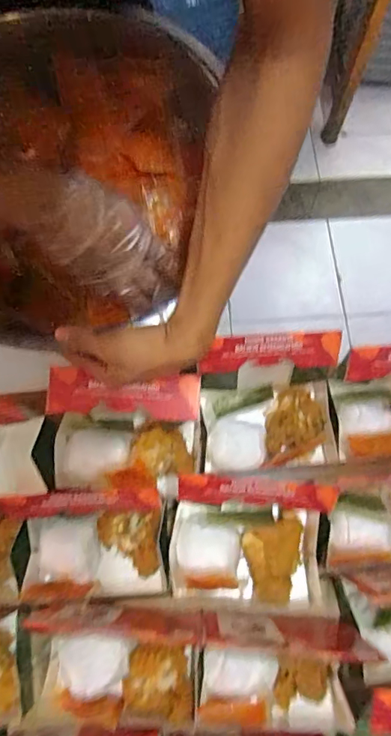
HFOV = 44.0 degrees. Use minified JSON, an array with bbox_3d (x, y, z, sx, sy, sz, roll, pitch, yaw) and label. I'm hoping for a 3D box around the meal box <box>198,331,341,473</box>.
[{"bbox_3d":[0.096,0.049,0.628,0.179,0.141,0.141,-6,71,-2],"label":"meal box"}]

